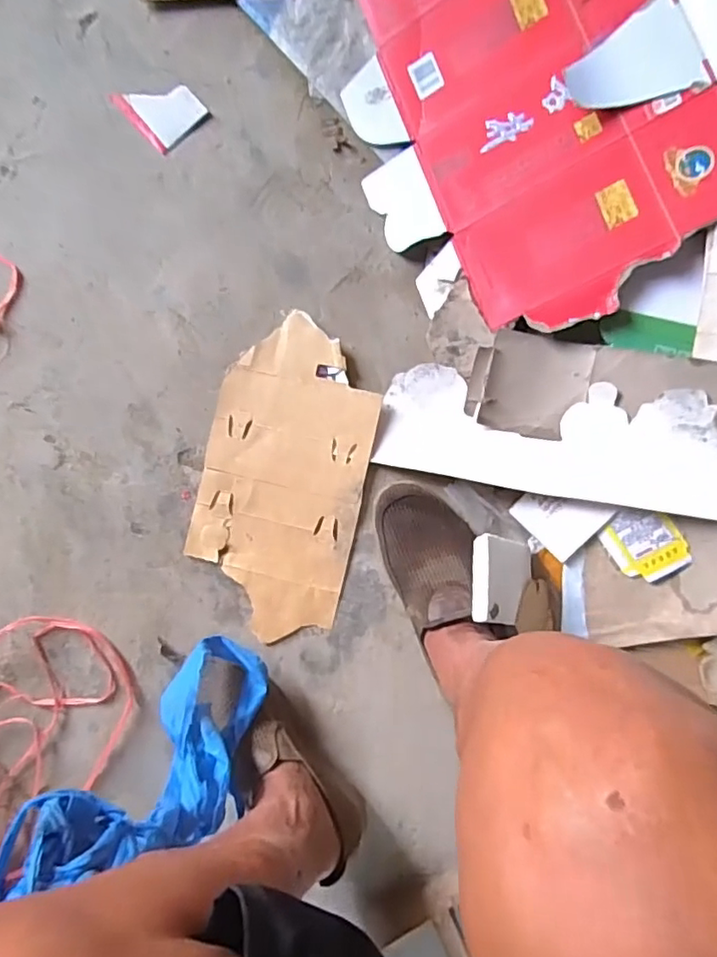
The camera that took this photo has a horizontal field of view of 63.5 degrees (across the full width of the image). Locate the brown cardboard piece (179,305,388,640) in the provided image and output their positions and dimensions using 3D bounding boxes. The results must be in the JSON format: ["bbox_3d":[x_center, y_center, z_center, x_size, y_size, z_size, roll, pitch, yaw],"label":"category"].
[{"bbox_3d":[-0.088,-0.002,0.668,0.187,0.014,0.343,12,88,6],"label":"brown cardboard piece"}]

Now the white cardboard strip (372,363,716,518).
[{"bbox_3d":[0.232,-0.042,0.619,0.412,0.044,0.119,11,87,19],"label":"white cardboard strip"}]

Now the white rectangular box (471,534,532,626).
[{"bbox_3d":[0.152,0.105,0.603,0.018,0.100,0.087,-6,75,41],"label":"white rectangular box"}]

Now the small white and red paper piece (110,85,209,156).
[{"bbox_3d":[-0.248,-0.465,0.723,0.080,0.007,0.102,-43,84,1],"label":"small white and red paper piece"}]

